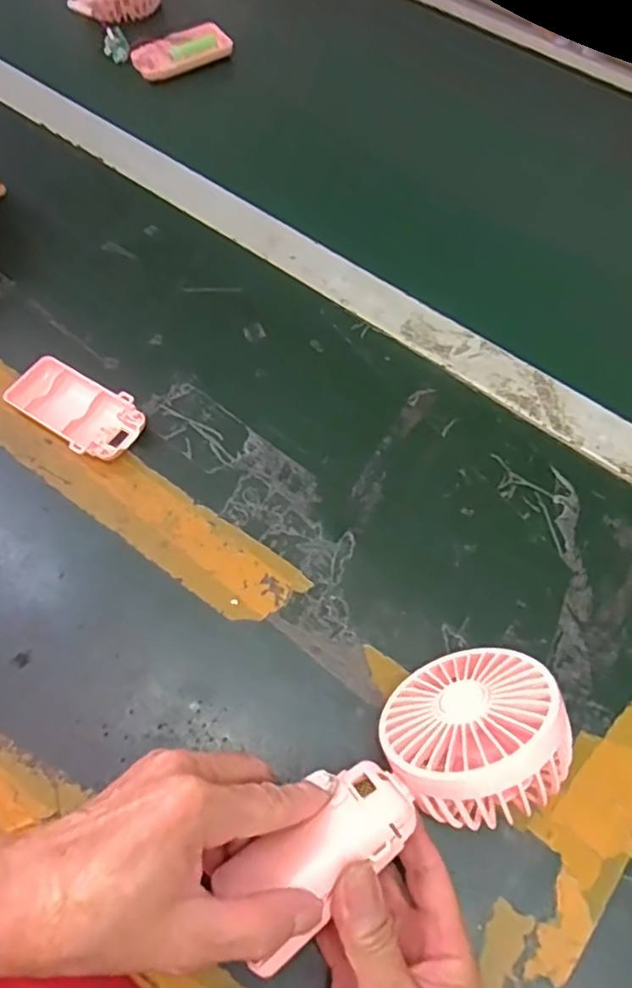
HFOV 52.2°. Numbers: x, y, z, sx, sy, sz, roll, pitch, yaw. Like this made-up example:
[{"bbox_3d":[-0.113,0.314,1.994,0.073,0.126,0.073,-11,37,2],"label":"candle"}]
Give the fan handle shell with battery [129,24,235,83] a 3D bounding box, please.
[{"bbox_3d":[-0.129,-0.427,0.623,0.096,0.015,0.040,-24,66,-13],"label":"fan handle shell with battery"}]

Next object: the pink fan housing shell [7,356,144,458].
[{"bbox_3d":[-0.164,-0.059,0.442,0.092,0.018,0.048,32,67,14],"label":"pink fan housing shell"}]

